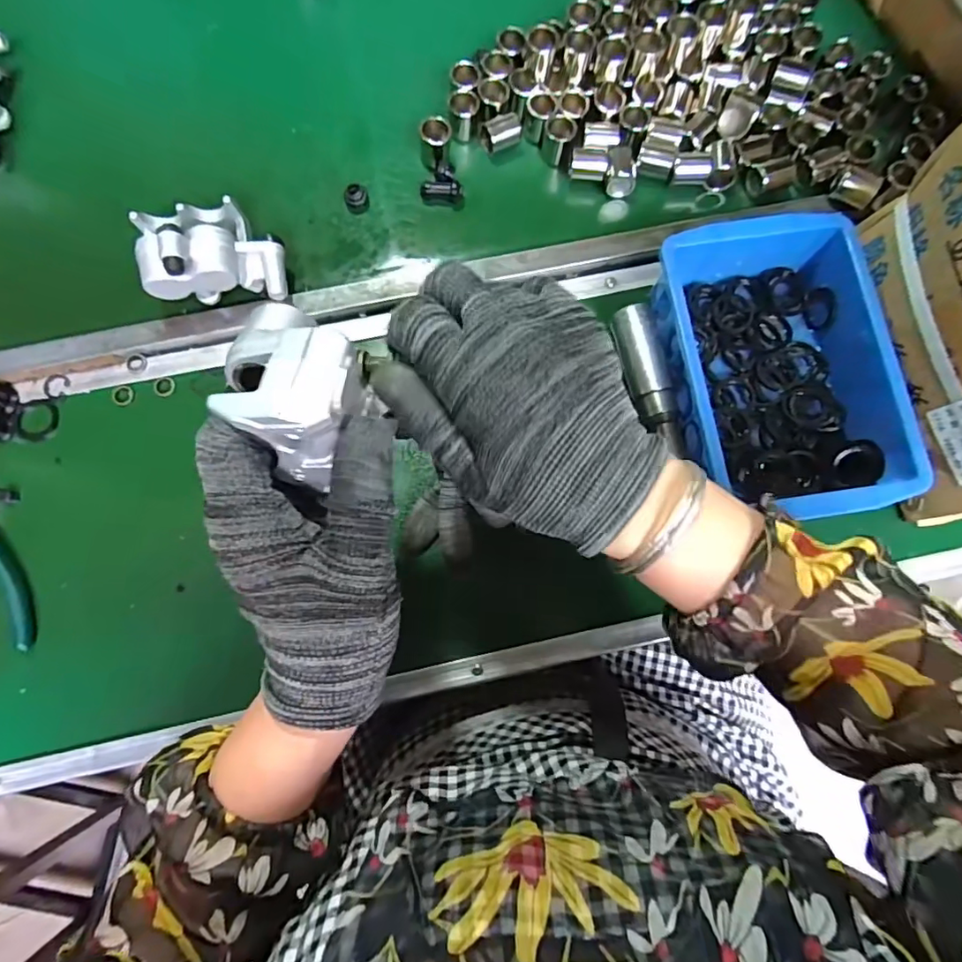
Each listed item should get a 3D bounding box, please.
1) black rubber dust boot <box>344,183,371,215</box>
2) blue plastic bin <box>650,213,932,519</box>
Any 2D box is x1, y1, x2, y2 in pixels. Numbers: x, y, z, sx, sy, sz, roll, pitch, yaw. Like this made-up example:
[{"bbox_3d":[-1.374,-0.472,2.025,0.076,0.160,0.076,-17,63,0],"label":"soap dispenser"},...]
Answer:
[{"bbox_3d":[-0.098,-0.224,0.432,0.019,0.015,0.017,-17,82,-2],"label":"black rubber dust boot"},{"bbox_3d":[0.208,-0.077,0.387,0.138,0.058,0.201,-6,81,-1],"label":"blue plastic bin"}]

